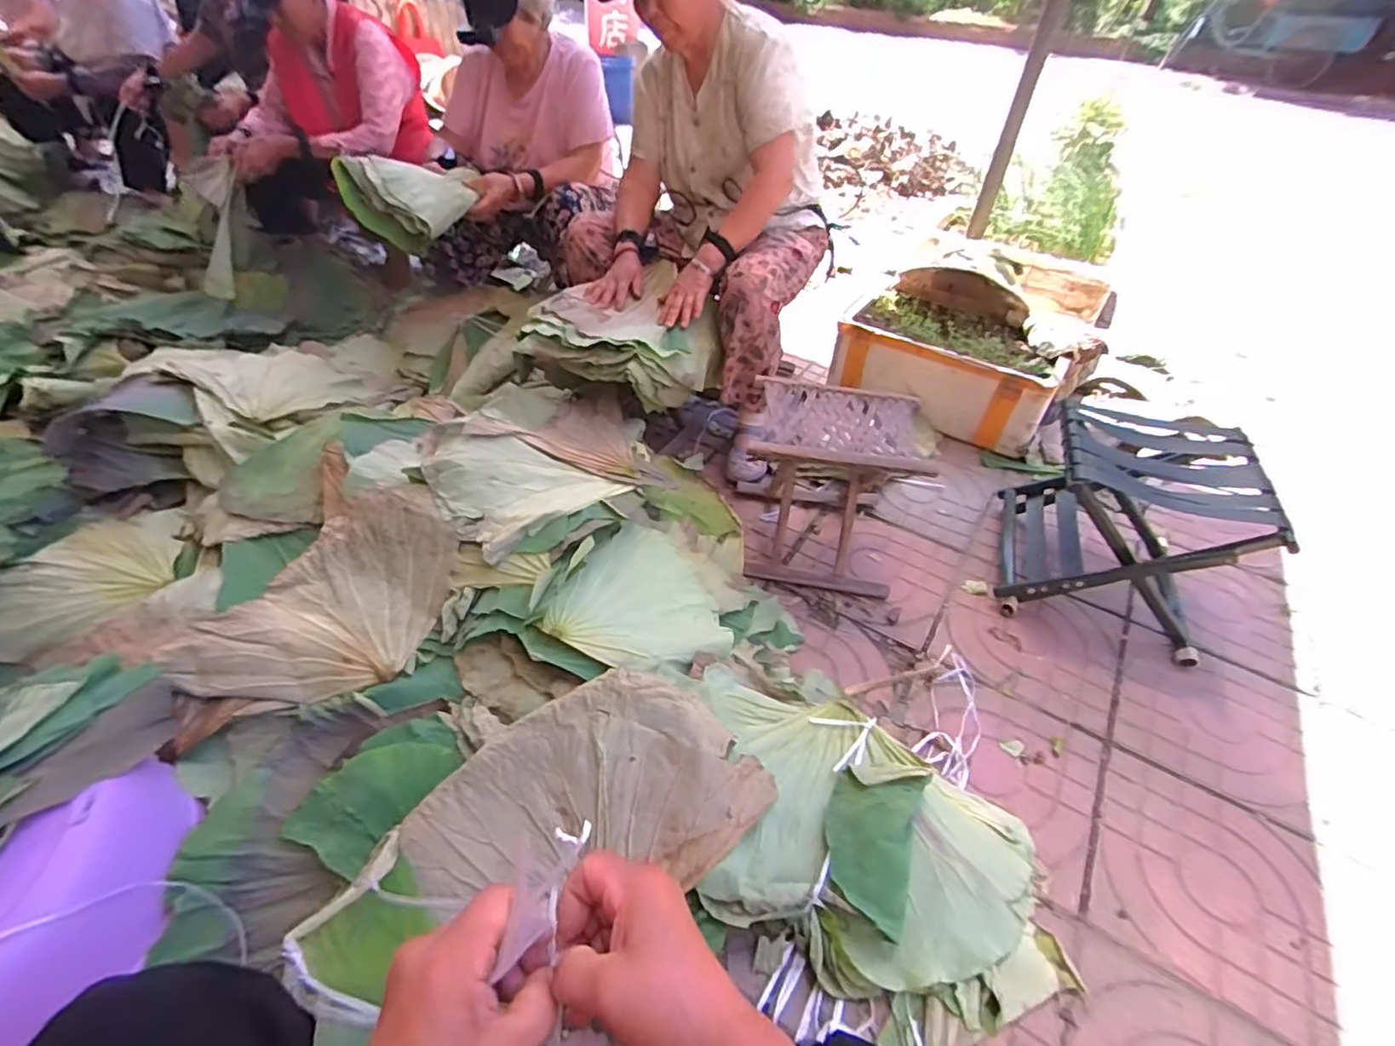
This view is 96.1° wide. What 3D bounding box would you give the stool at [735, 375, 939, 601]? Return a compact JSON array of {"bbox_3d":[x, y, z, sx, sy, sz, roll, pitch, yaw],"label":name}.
[{"bbox_3d":[0.250,-0.071,1.228,0.303,0.305,0.309,7,43,3],"label":"stool"}]

